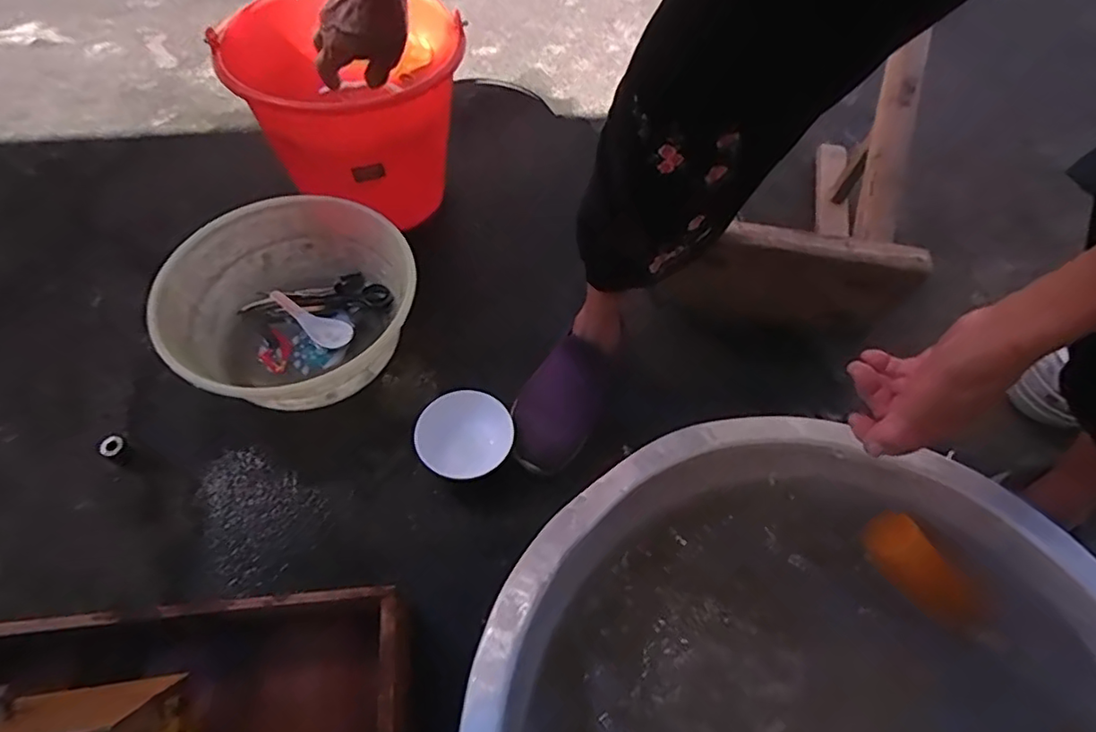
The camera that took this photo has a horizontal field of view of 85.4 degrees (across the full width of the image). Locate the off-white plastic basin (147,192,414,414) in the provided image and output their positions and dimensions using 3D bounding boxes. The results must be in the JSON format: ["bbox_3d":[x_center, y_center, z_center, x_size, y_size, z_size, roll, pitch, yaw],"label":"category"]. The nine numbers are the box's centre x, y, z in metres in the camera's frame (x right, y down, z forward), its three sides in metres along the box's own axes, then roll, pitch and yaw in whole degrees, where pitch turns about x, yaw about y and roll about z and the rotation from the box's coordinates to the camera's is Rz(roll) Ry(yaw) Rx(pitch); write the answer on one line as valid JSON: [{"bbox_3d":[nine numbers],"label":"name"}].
[{"bbox_3d":[-0.344,-0.073,0.809,0.291,0.134,0.306,0,56,-1],"label":"off-white plastic basin"}]

